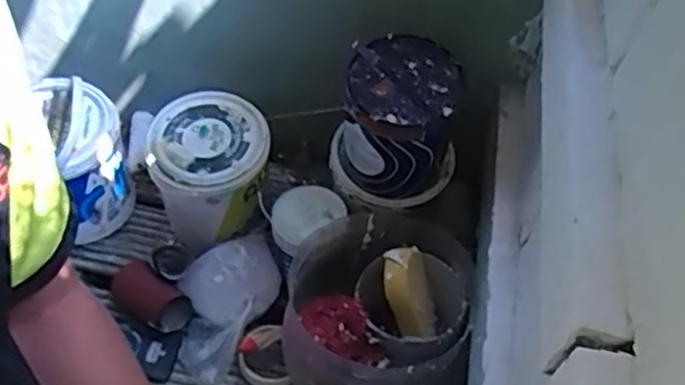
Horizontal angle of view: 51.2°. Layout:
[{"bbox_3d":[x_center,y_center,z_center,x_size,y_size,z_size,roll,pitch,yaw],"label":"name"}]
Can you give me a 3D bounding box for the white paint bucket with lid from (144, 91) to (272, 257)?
[{"bbox_3d":[-0.201,-0.036,1.100,0.181,0.173,0.181,1,64,-2],"label":"white paint bucket with lid"}]

